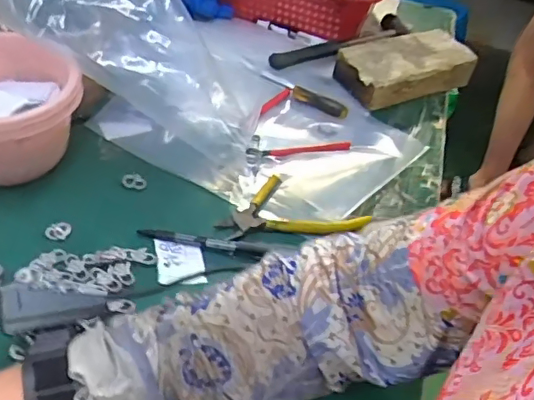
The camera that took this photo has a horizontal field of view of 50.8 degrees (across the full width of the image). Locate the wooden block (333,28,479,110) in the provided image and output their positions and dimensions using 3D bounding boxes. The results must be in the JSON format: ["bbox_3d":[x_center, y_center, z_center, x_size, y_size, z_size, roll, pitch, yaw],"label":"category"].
[{"bbox_3d":[0.190,-0.186,0.778,0.198,0.045,0.098,-16,49,-24],"label":"wooden block"}]

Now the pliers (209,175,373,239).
[{"bbox_3d":[0.026,0.007,0.566,0.149,0.017,0.071,-2,44,-12],"label":"pliers"}]

